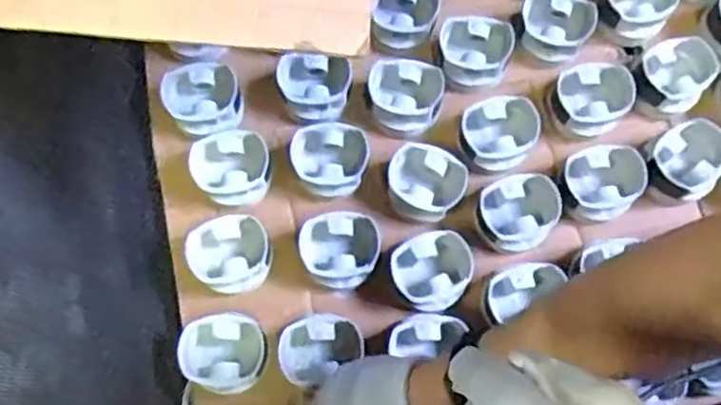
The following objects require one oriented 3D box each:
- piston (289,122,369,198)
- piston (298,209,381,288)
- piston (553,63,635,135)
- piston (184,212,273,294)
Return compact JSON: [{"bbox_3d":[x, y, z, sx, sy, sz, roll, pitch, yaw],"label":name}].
[{"bbox_3d":[-0.033,-0.042,0.705,0.078,0.049,0.069,15,73,6],"label":"piston"},{"bbox_3d":[-0.020,0.047,0.674,0.076,0.049,0.070,0,72,1],"label":"piston"},{"bbox_3d":[0.239,-0.107,0.717,0.078,0.048,0.067,-26,74,-7],"label":"piston"},{"bbox_3d":[-0.127,0.052,0.678,0.078,0.052,0.076,0,72,1],"label":"piston"}]

